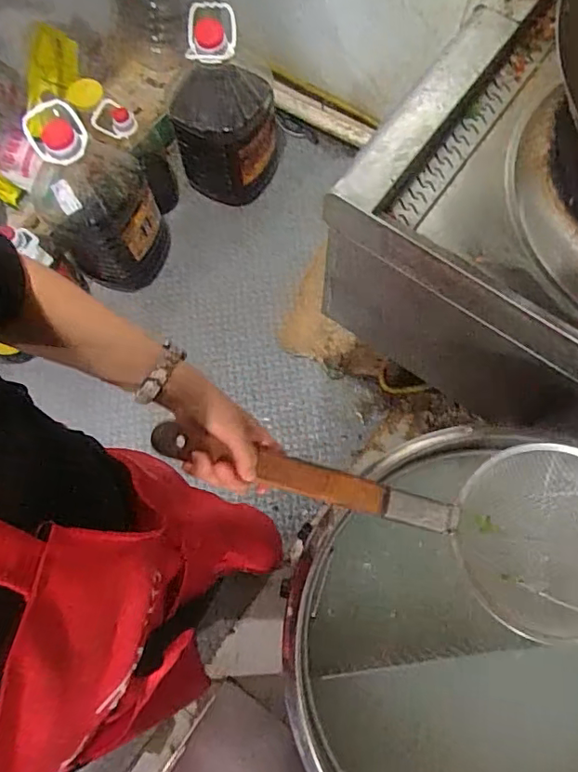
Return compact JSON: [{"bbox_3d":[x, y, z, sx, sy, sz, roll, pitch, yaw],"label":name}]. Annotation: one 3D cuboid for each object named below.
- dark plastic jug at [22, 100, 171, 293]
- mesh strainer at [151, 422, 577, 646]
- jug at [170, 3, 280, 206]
[{"bbox_3d":[-0.496,-0.473,1.414,0.272,0.476,0.291,-36,77,-9],"label":"dark plastic jug"},{"bbox_3d":[0.134,0.133,0.601,0.558,0.101,0.203,16,74,-15],"label":"mesh strainer"},{"bbox_3d":[-0.165,-0.757,1.497,0.278,0.482,0.292,7,74,3],"label":"jug"}]

